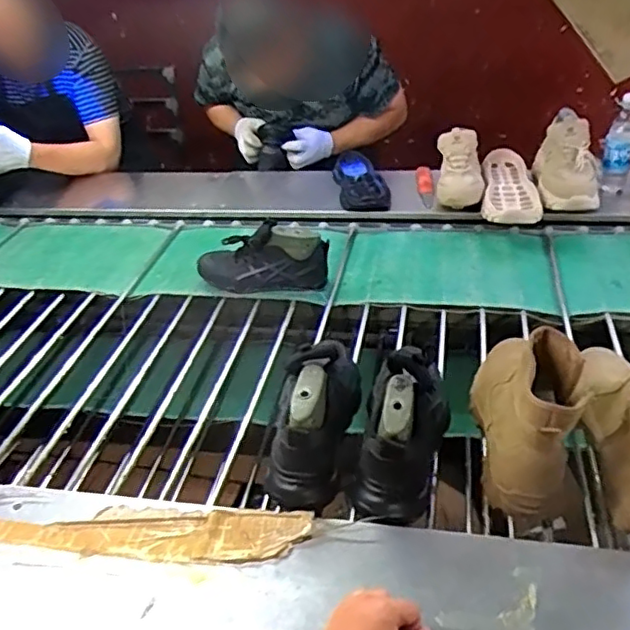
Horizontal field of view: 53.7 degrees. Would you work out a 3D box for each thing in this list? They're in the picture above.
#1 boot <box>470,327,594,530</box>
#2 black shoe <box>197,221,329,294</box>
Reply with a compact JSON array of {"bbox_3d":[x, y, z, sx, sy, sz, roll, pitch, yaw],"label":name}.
[{"bbox_3d":[0.266,0.110,0.787,0.111,0.160,0.229,1,37,12],"label":"boot"},{"bbox_3d":[-0.099,-0.109,1.244,0.249,0.117,0.088,-3,36,6],"label":"black shoe"}]

